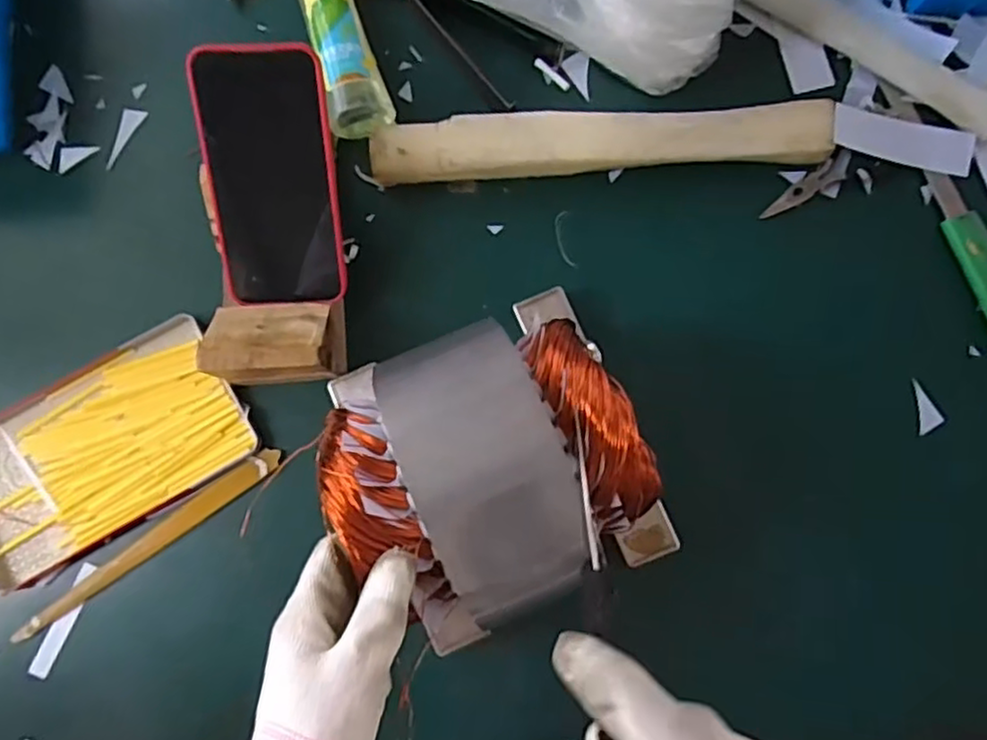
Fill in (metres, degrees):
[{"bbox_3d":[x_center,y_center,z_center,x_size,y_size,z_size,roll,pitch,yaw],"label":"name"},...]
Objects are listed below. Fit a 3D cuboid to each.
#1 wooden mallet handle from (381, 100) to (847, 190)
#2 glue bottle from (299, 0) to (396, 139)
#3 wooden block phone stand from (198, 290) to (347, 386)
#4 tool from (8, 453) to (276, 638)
[{"bbox_3d":[0.078,-0.167,0.510,0.329,0.030,0.044,-2,81,0],"label":"wooden mallet handle"},{"bbox_3d":[-0.126,-0.280,0.530,0.043,0.031,0.217,-17,82,-2],"label":"glue bottle"},{"bbox_3d":[-0.148,-0.022,0.478,0.081,0.065,0.059,-4,81,0],"label":"wooden block phone stand"},{"bbox_3d":[-0.241,0.121,0.488,0.210,0.007,0.020,-36,83,-4],"label":"tool"}]

